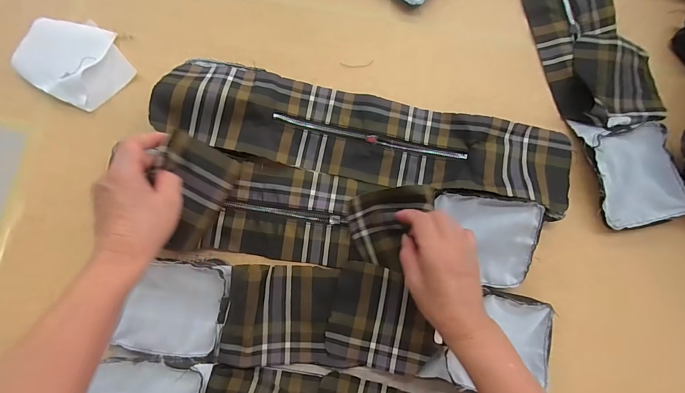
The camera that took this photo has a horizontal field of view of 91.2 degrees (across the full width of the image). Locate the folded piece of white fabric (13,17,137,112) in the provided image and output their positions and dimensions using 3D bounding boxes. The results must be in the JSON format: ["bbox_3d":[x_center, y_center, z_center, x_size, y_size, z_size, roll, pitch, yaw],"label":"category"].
[{"bbox_3d":[-0.362,-0.186,0.458,0.144,0.026,0.116,29,81,3],"label":"folded piece of white fabric"}]

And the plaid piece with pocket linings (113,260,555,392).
[{"bbox_3d":[0.002,0.147,0.404,0.508,0.029,0.124,5,80,-1],"label":"plaid piece with pocket linings"}]

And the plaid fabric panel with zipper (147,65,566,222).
[{"bbox_3d":[0.036,-0.080,0.435,0.533,0.041,0.122,12,80,0],"label":"plaid fabric panel with zipper"}]

